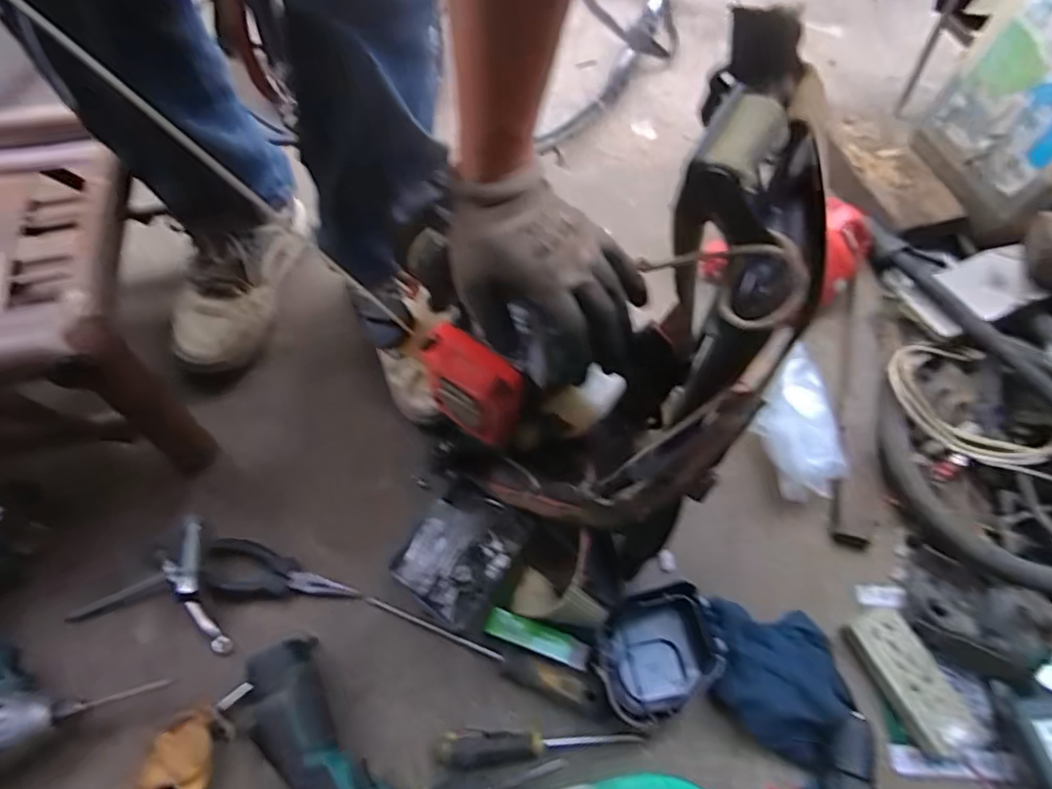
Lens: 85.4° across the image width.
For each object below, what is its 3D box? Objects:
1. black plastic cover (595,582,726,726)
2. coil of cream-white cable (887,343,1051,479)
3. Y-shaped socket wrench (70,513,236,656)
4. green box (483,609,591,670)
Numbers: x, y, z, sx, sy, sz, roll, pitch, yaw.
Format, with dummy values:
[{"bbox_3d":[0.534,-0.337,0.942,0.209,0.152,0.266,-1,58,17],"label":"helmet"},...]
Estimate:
[{"bbox_3d":[0.129,0.250,0.558,0.122,0.045,0.099,-20,67,-13],"label":"black plastic cover"},{"bbox_3d":[0.515,0.019,0.667,0.109,0.063,0.204,-16,66,-11],"label":"coil of cream-white cable"},{"bbox_3d":[-0.358,0.179,0.567,0.160,0.037,0.117,11,64,2],"label":"Y-shaped socket wrench"},{"bbox_3d":[0.011,0.238,0.561,0.102,0.012,0.025,20,64,6],"label":"green box"}]

